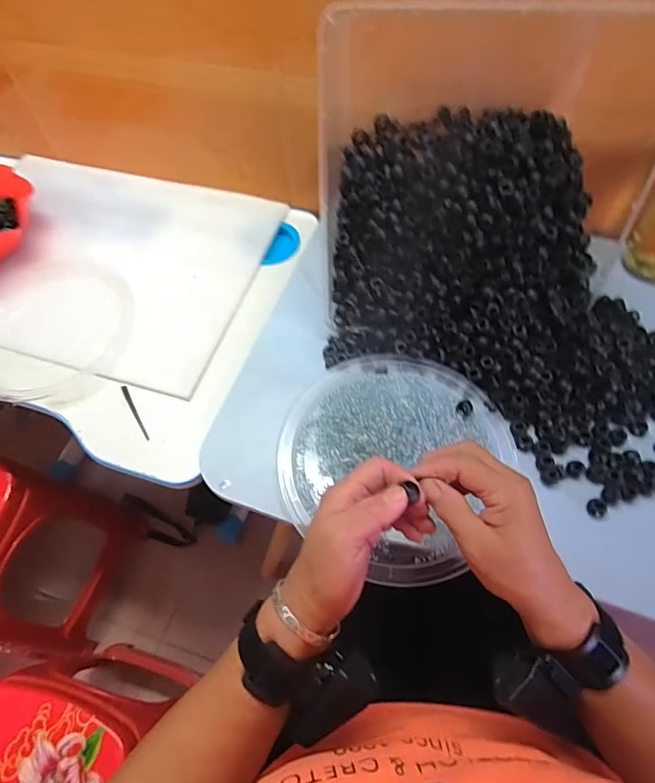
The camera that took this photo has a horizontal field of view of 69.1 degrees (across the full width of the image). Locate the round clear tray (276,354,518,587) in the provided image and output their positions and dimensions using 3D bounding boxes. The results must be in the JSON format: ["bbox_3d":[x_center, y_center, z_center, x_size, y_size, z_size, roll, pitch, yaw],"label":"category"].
[{"bbox_3d":[0.064,0.053,0.484,0.215,0.020,0.227,-2,61,3],"label":"round clear tray"}]

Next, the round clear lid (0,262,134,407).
[{"bbox_3d":[-0.394,-0.091,0.673,0.236,0.014,0.232,-2,61,3],"label":"round clear lid"}]

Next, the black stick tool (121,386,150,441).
[{"bbox_3d":[-0.246,0.027,0.605,0.007,0.004,0.088,-28,63,-11],"label":"black stick tool"}]

